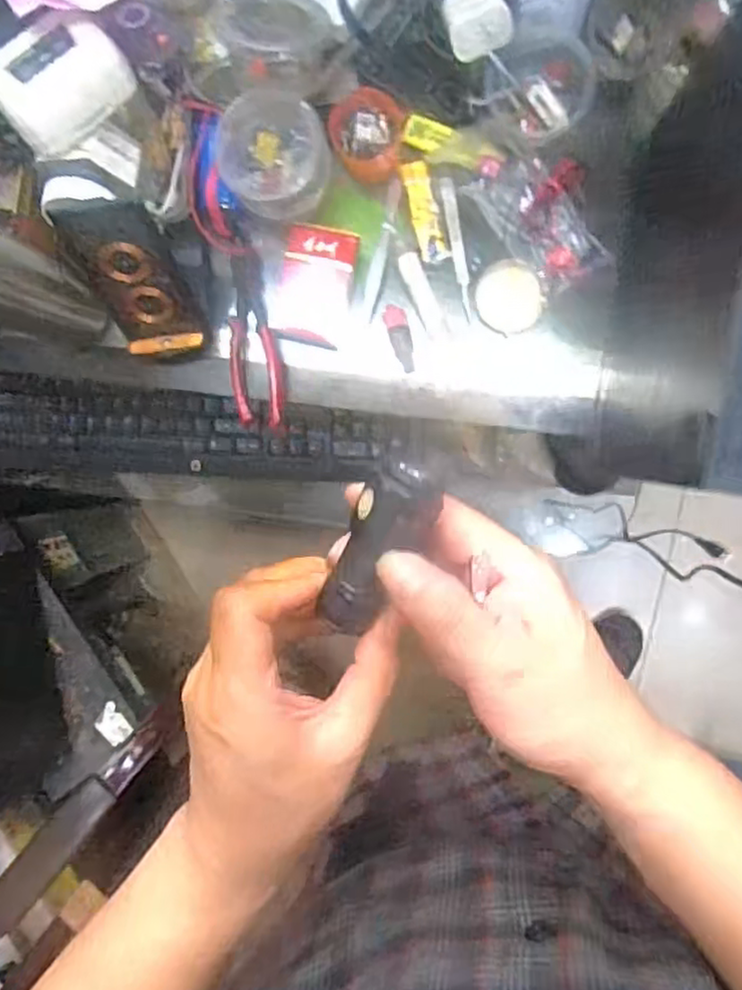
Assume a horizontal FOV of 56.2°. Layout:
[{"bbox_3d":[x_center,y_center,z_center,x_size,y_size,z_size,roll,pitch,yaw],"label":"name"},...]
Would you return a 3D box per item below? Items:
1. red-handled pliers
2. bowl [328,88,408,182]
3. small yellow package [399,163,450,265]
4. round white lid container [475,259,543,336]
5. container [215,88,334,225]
[{"bbox_3d":[-0.097,-0.129,0.570,0.042,0.019,0.143,-3,93,7],"label":"red-handled pliers"},{"bbox_3d":[-0.004,-0.288,0.554,0.056,0.034,0.063,3,122,-6],"label":"bowl"},{"bbox_3d":[0.043,-0.226,0.552,0.022,0.004,0.079,-16,91,7],"label":"small yellow package"},{"bbox_3d":[0.110,-0.157,0.552,0.051,0.008,0.054,0,93,6],"label":"round white lid container"},{"bbox_3d":[-0.071,-0.252,0.517,0.077,0.042,0.080,0,93,6],"label":"container"}]

